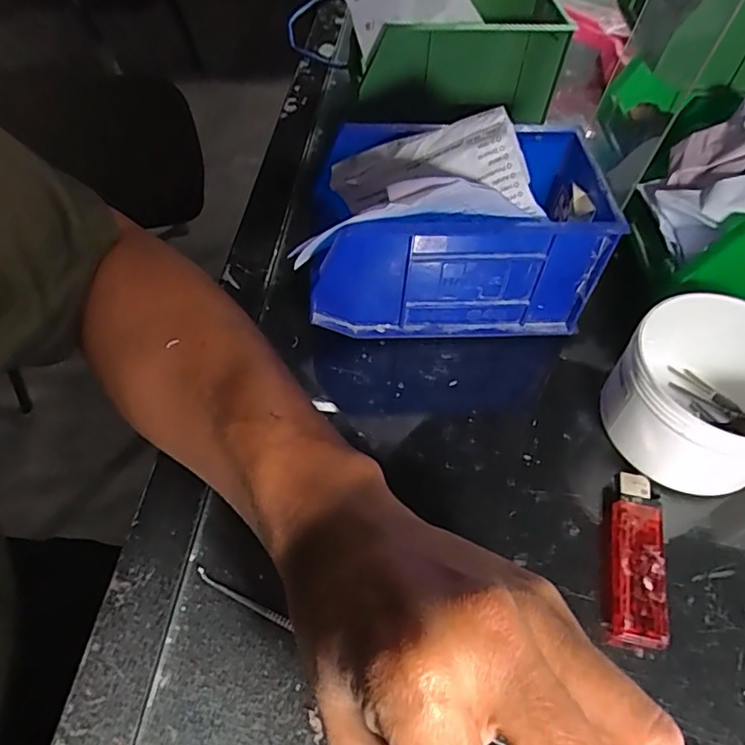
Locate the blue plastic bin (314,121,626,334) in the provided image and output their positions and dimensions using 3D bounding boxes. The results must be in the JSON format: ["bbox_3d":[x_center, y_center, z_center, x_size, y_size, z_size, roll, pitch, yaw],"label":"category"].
[{"bbox_3d":[0.047,-0.086,0.352,0.162,0.091,0.095,-1,54,-3],"label":"blue plastic bin"}]

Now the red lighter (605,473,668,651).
[{"bbox_3d":[0.127,0.091,0.276,0.025,0.013,0.083,14,55,8],"label":"red lighter"}]

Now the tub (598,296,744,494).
[{"bbox_3d":[0.175,0.015,0.301,0.086,0.063,0.085,1,54,-1],"label":"tub"}]

